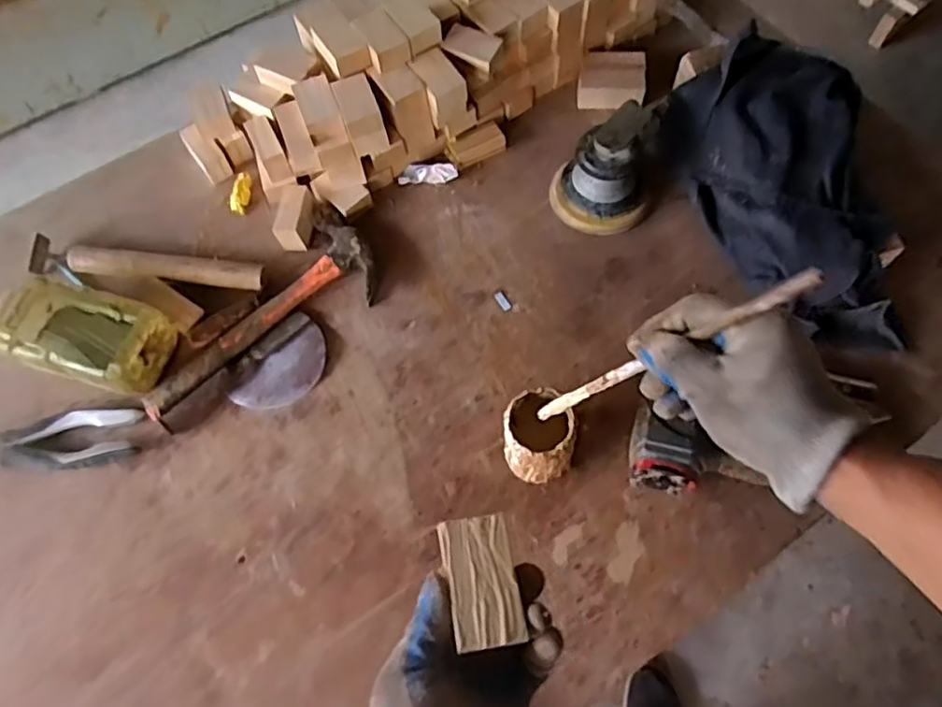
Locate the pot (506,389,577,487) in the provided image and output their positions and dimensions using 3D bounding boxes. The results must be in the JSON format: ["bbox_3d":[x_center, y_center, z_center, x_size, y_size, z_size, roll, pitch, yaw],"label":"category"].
[{"bbox_3d":[0.065,0.081,0.617,0.066,0.093,0.069,-1,65,2],"label":"pot"}]

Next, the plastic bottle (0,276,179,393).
[{"bbox_3d":[-0.427,-0.022,0.687,0.203,0.081,0.095,13,67,7],"label":"plastic bottle"}]

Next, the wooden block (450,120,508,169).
[{"bbox_3d":[0.007,-0.262,0.811,0.069,0.022,0.037,-22,68,-9],"label":"wooden block"}]

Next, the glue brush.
[{"bbox_3d":[0.121,0.005,0.441,0.008,0.262,0.013,15,63,-23],"label":"glue brush"}]

